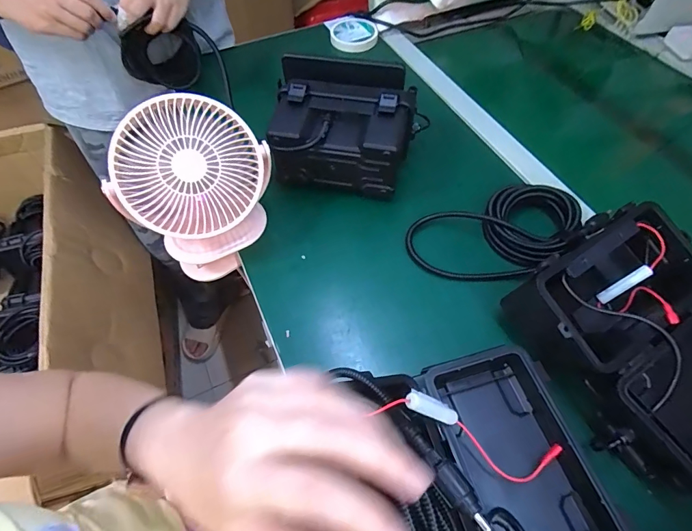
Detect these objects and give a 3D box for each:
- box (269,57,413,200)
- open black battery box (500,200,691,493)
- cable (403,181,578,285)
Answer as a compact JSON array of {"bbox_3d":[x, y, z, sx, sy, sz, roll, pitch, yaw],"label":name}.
[{"bbox_3d":[-0.001,-0.182,0.521,0.173,0.102,0.154,4,57,3],"label":"box"},{"bbox_3d":[0.290,0.067,0.363,0.184,0.087,0.201,-29,61,-17],"label":"open black battery box"},{"bbox_3d":[0.188,-0.038,0.482,0.210,0.044,0.111,-14,58,-9],"label":"cable"}]

